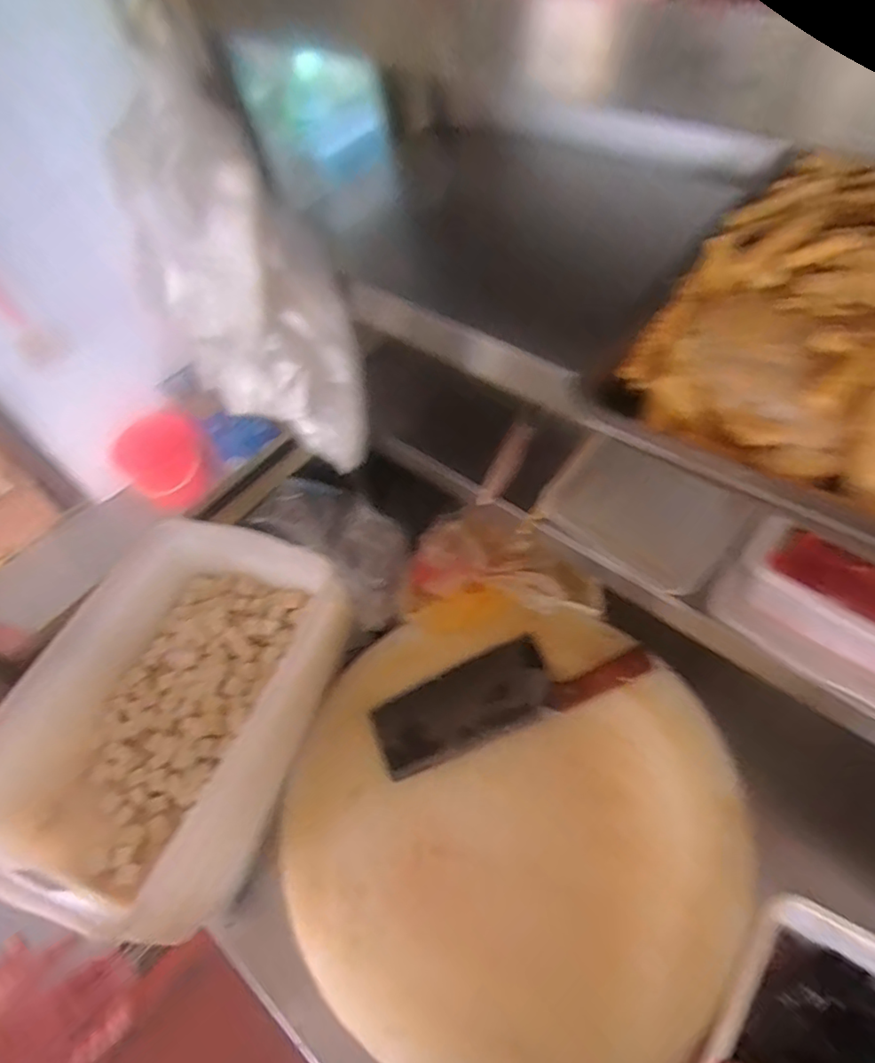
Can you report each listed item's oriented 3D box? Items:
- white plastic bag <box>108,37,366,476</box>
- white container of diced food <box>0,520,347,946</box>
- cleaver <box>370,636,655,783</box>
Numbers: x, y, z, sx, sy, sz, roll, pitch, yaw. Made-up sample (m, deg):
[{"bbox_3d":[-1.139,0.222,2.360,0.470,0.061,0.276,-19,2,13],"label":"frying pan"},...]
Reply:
[{"bbox_3d":[-0.184,-0.213,0.601,0.155,0.381,0.154,-27,53,-16],"label":"white plastic bag"},{"bbox_3d":[-0.278,0.178,0.643,0.287,0.129,0.395,16,54,17],"label":"white container of diced food"},{"bbox_3d":[0.079,0.177,0.681,0.304,0.028,0.088,-17,51,-9],"label":"cleaver"}]

